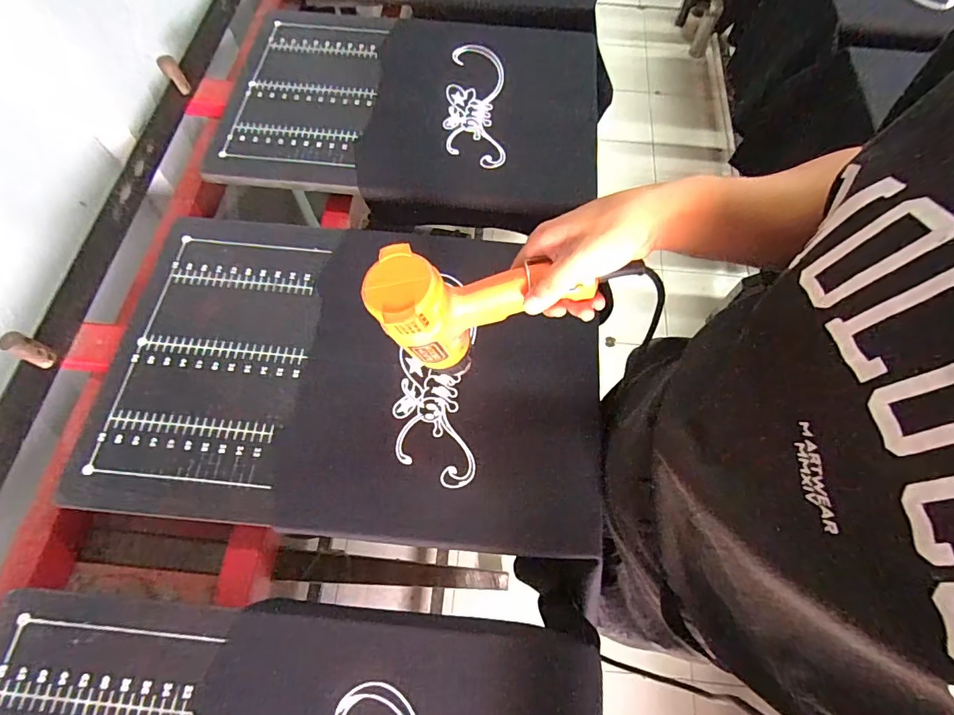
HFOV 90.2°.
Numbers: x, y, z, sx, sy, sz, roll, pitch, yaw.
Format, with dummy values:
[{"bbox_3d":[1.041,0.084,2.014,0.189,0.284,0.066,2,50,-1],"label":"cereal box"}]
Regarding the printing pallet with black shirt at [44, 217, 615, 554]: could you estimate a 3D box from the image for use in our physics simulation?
[{"bbox_3d":[-0.160,0.003,0.583,0.597,0.026,0.404,3,66,0],"label":"printing pallet with black shirt"}]

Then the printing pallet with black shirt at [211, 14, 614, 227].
[{"bbox_3d":[-0.106,-0.422,0.787,0.611,0.037,0.440,9,66,3],"label":"printing pallet with black shirt"}]

